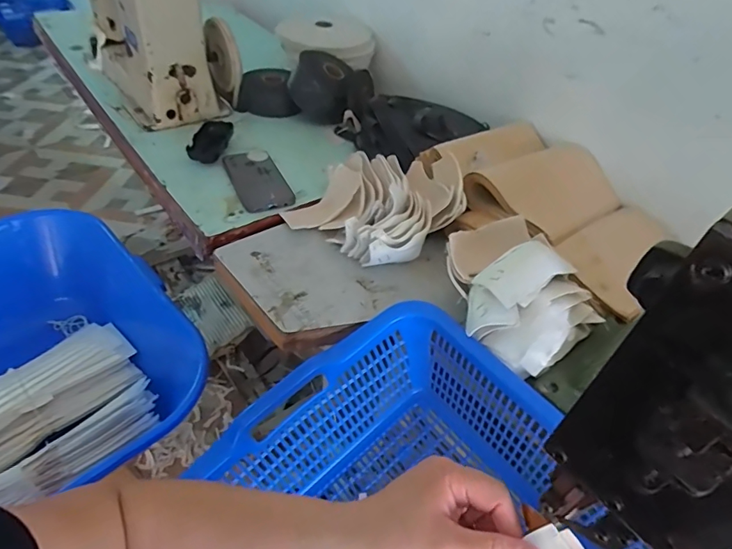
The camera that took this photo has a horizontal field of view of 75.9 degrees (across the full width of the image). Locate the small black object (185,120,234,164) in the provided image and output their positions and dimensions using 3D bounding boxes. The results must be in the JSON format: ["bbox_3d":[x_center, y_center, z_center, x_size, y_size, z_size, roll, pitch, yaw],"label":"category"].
[{"bbox_3d":[-0.263,-0.225,0.798,0.054,0.024,0.116,6,43,-2],"label":"small black object"}]

